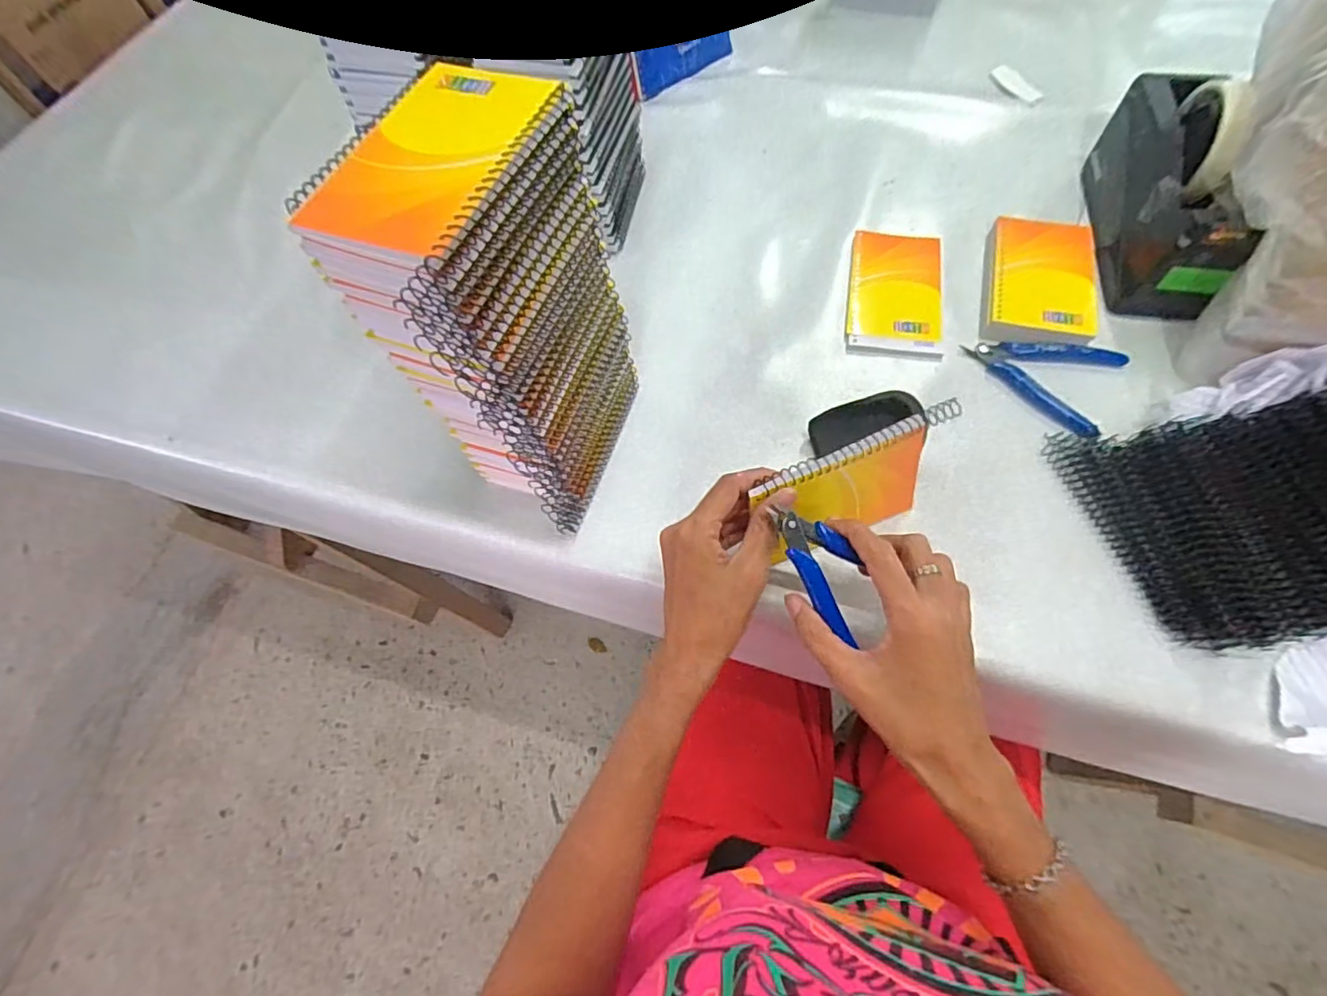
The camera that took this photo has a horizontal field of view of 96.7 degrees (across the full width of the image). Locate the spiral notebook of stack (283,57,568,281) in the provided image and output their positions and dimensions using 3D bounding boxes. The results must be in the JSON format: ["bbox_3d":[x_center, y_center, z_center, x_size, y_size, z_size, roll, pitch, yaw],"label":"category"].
[{"bbox_3d":[-0.108,-0.164,0.281,0.084,0.008,0.126,21,67,15],"label":"spiral notebook of stack"}]

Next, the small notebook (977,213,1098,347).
[{"bbox_3d":[0.335,-0.191,0.526,0.086,0.024,0.133,10,65,11],"label":"small notebook"}]

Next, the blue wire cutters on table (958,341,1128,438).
[{"bbox_3d":[0.331,-0.111,0.496,0.092,0.010,0.114,-36,66,-12],"label":"blue wire cutters on table"}]

